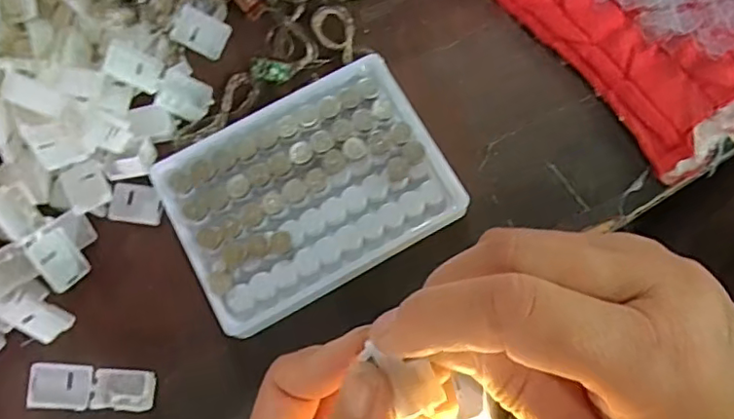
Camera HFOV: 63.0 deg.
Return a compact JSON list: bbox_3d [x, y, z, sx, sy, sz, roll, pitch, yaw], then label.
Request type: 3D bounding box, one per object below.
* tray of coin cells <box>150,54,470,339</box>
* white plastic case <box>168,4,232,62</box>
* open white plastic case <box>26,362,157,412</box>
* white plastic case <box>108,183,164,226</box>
[{"bbox_3d":[-0.029,-0.010,0.302,0.130,0.025,0.097,-29,77,-6],"label":"tray of coin cells"},{"bbox_3d":[-0.089,-0.096,0.324,0.028,0.006,0.021,27,88,-10],"label":"white plastic case"},{"bbox_3d":[-0.130,0.085,0.287,0.055,0.016,0.020,1,76,1],"label":"open white plastic case"},{"bbox_3d":[-0.120,-0.003,0.312,0.028,0.005,0.020,8,76,3],"label":"white plastic case"}]

